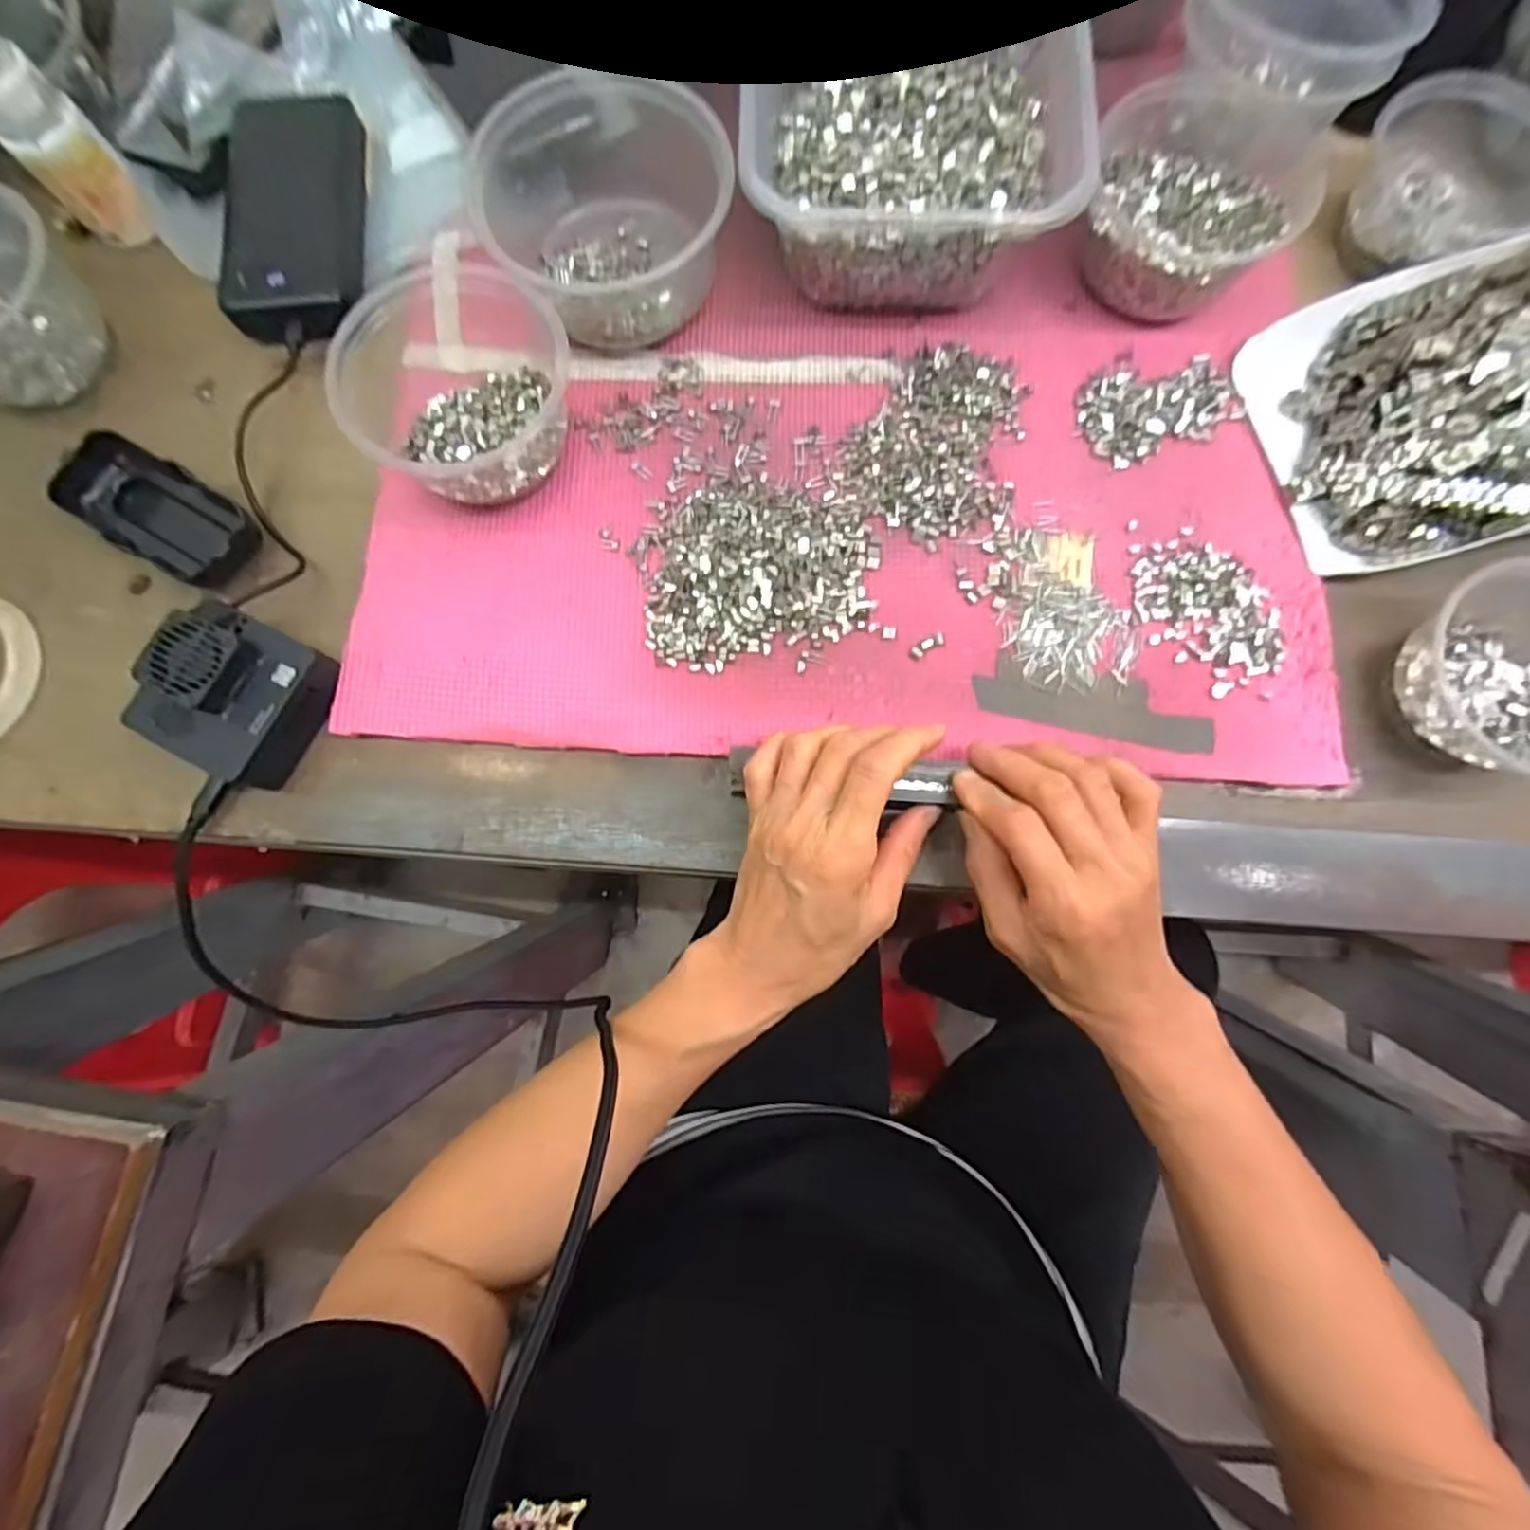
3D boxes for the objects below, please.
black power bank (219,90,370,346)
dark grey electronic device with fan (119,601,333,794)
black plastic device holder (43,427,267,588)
[{"bbox_3d":[-0.285,-0.335,0.405,0.072,0.024,0.164,-7,80,0],"label":"black power bank"},{"bbox_3d":[-0.273,-0.036,0.346,0.071,0.042,0.077,28,82,5],"label":"dark grey electronic device with fan"},{"bbox_3d":[-0.336,-0.140,0.377,0.117,0.022,0.053,33,82,6],"label":"black plastic device holder"}]

